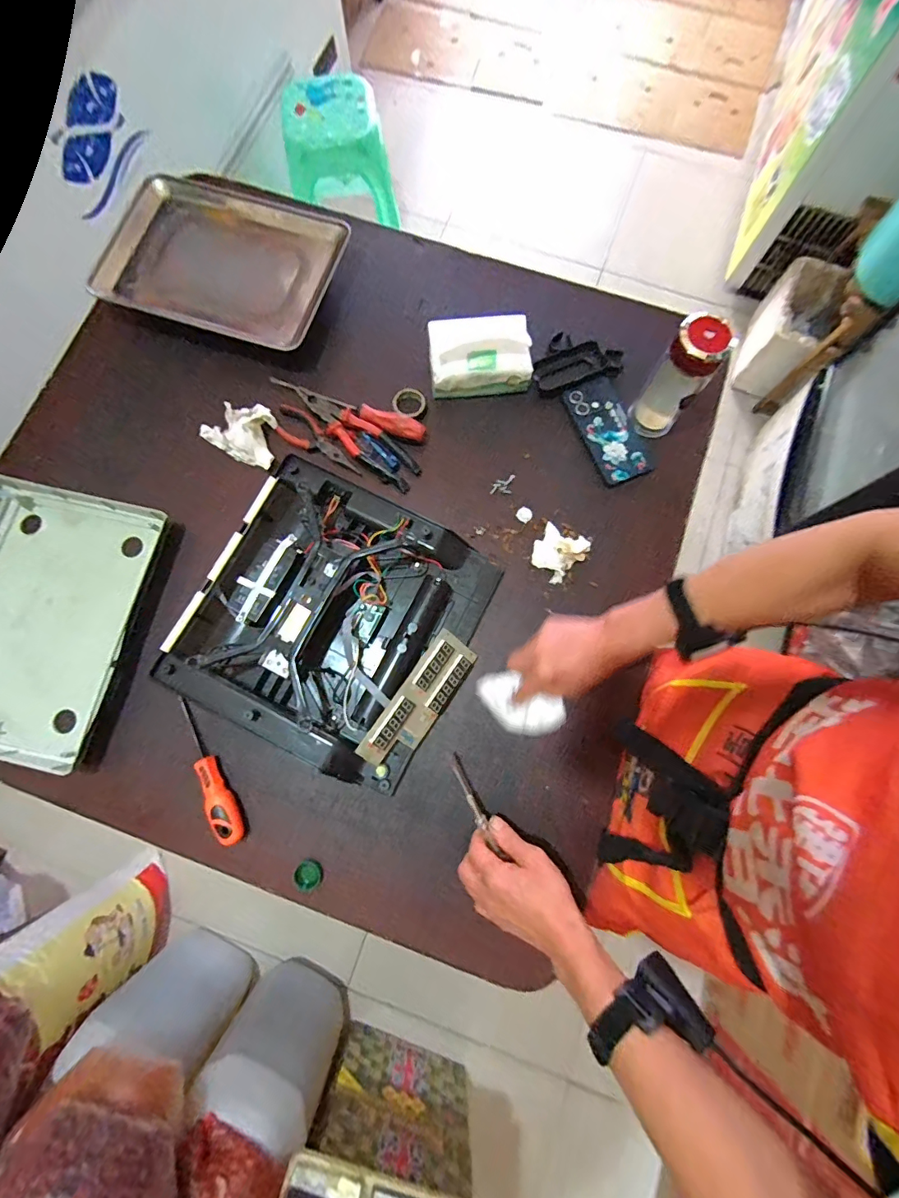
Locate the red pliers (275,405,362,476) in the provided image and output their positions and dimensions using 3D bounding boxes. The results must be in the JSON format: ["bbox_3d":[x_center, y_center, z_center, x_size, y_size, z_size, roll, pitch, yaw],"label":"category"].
[{"bbox_3d":[-0.191,-0.226,0.668,0.151,0.013,0.048,36,79,7],"label":"red pliers"}]

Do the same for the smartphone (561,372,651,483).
[{"bbox_3d":[0.232,-0.247,0.674,0.073,0.014,0.164,-23,79,-6],"label":"smartphone"}]

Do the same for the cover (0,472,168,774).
[{"bbox_3d":[-0.577,0.012,0.594,0.320,0.079,0.341,12,78,2],"label":"cover"}]

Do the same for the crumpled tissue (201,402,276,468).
[{"bbox_3d":[-0.290,-0.244,0.661,0.108,0.031,0.085,21,78,4],"label":"crumpled tissue"}]

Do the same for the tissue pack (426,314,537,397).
[{"bbox_3d":[0.041,-0.352,0.664,0.143,0.068,0.093,-4,78,-2],"label":"tissue pack"}]

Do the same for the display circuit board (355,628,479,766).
[{"bbox_3d":[-0.035,0.126,0.573,0.065,0.014,0.178,43,75,-25],"label":"display circuit board"}]

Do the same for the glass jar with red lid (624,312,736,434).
[{"bbox_3d":[0.298,-0.287,0.607,0.062,0.155,0.065,0,78,-1],"label":"glass jar with red lid"}]

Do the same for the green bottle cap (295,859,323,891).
[{"bbox_3d":[-0.167,0.328,0.551,0.032,0.009,0.030,0,78,-1],"label":"green bottle cap"}]

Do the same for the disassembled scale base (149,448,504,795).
[{"bbox_3d":[-0.139,0.017,0.581,0.318,0.082,0.349,28,79,5],"label":"disassembled scale base"}]

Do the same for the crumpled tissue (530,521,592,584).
[{"bbox_3d":[0.148,-0.067,0.632,0.068,0.019,0.064,-43,82,-9],"label":"crumpled tissue"}]

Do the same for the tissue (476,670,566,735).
[{"bbox_3d":[0.086,0.134,0.588,0.113,0.010,0.060,26,78,23],"label":"tissue"}]

